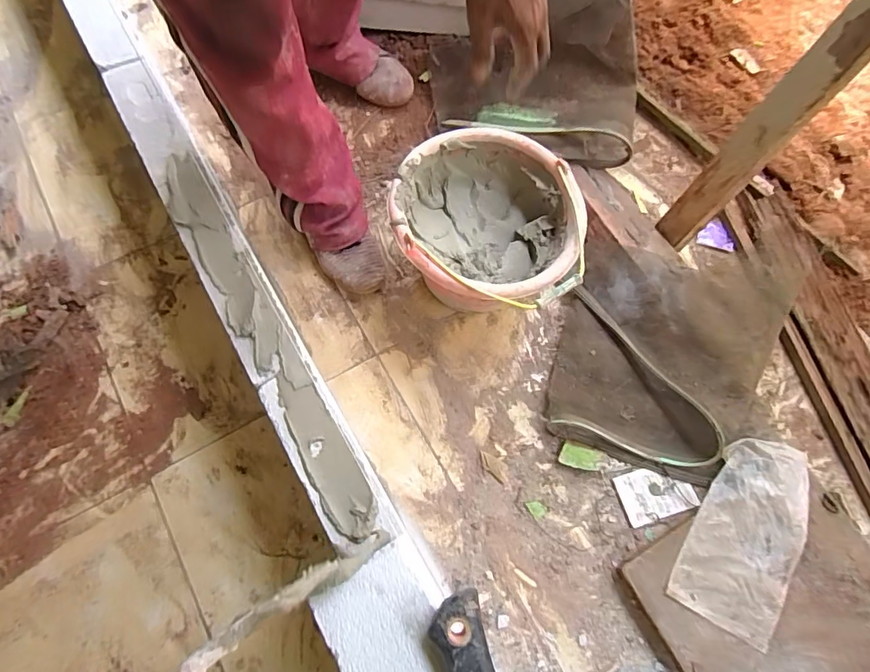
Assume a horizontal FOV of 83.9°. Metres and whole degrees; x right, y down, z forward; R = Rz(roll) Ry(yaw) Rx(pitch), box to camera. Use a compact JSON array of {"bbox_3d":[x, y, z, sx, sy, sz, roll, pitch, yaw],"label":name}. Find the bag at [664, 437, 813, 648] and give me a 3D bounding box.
[{"bbox_3d":[0.459,0.278,0.702,0.149,0.029,0.284,30,71,9],"label":"bag"}]

